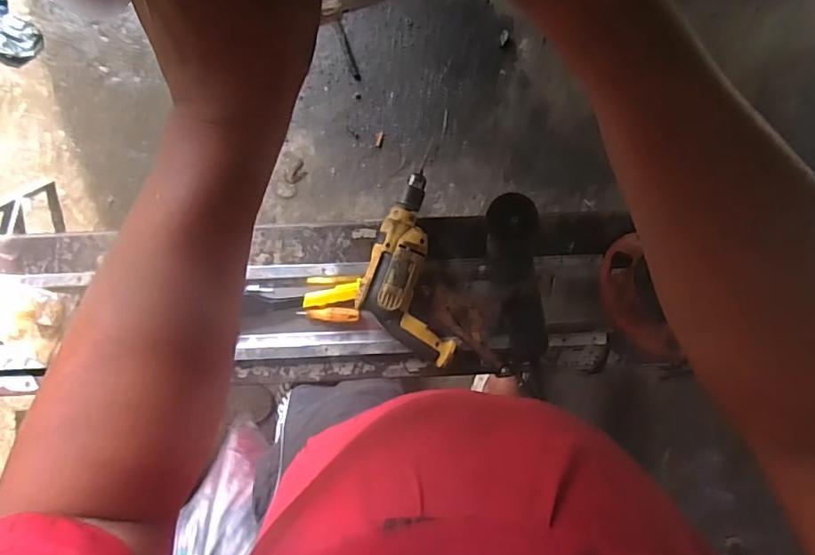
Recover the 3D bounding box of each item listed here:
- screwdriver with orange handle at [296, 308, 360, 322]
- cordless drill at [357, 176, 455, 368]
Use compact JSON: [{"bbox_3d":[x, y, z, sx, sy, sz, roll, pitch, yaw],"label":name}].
[{"bbox_3d":[-0.130,0.059,0.873,0.100,0.019,0.024,3,97,1],"label":"screwdriver with orange handle"},{"bbox_3d":[-0.014,-0.002,0.841,0.139,0.055,0.299,-11,98,0],"label":"cordless drill"}]

